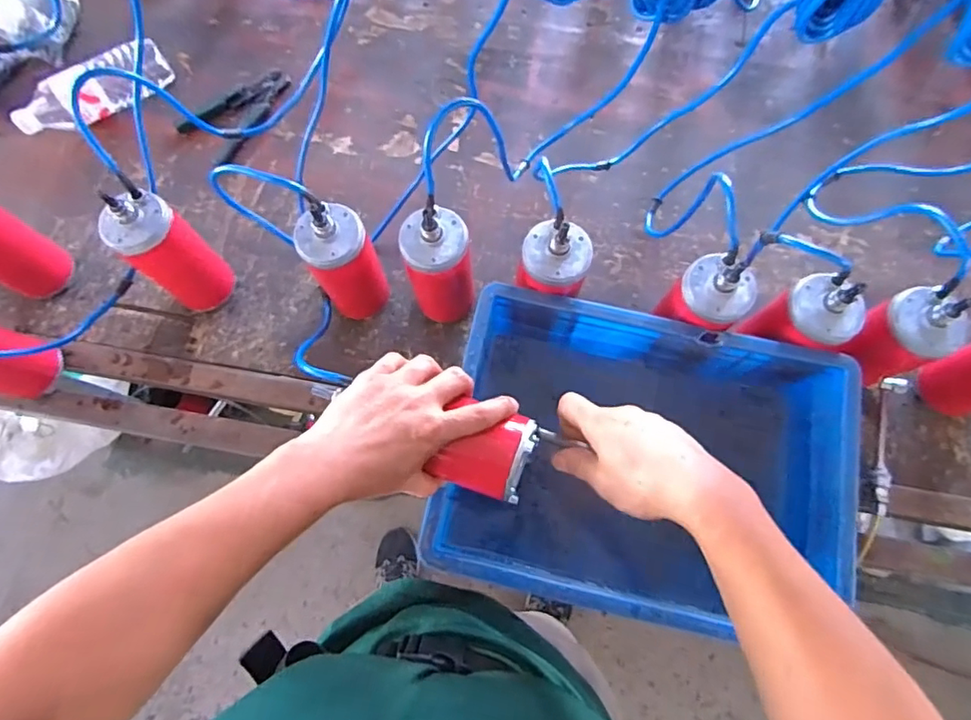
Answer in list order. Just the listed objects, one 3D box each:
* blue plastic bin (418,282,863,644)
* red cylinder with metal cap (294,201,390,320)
[{"bbox_3d":[0.164,0.110,0.593,0.400,0.140,0.297,12,74,4],"label":"blue plastic bin"},{"bbox_3d":[-0.164,-0.111,0.643,0.073,0.206,0.076,0,74,0],"label":"red cylinder with metal cap"}]

